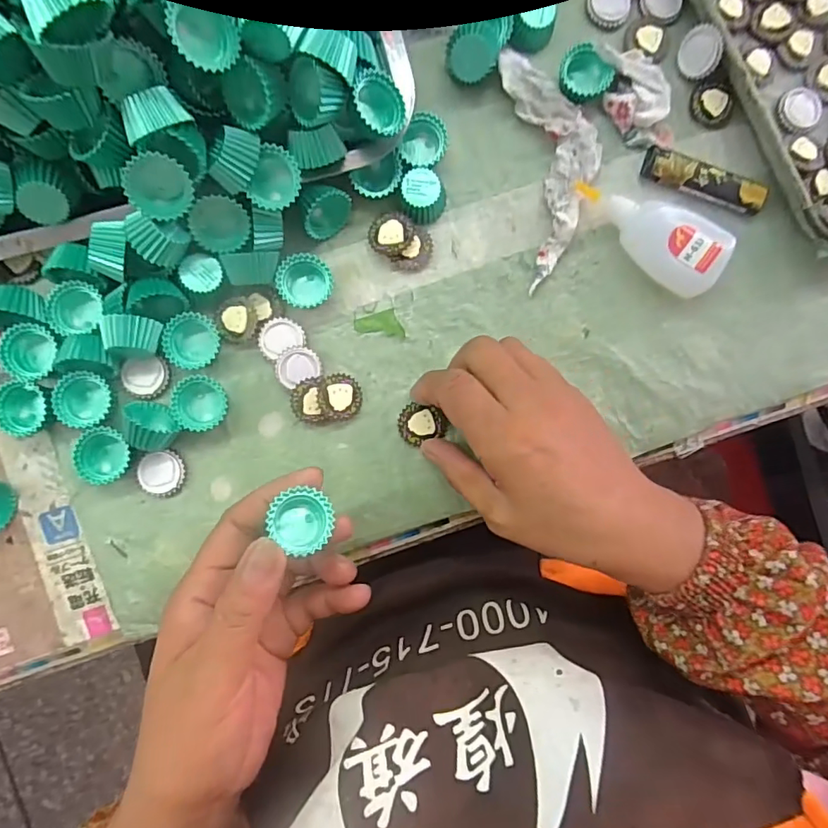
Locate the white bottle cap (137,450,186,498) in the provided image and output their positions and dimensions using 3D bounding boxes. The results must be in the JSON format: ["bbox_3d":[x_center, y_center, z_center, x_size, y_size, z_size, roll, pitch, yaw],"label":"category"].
[{"bbox_3d":[-0.152,0.035,0.311,0.026,0.008,0.028,0,91,-4],"label":"white bottle cap"}]

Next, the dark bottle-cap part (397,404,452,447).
[{"bbox_3d":[0.004,0.006,0.321,0.027,0.005,0.024,-11,94,-4],"label":"dark bottle-cap part"}]

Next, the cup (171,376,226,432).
[{"bbox_3d":[-0.126,-0.006,0.309,0.030,0.014,0.032,0,91,-4],"label":"cup"}]

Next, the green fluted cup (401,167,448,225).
[{"bbox_3d":[0.007,-0.132,0.315,0.028,0.016,0.029,0,91,-4],"label":"green fluted cup"}]

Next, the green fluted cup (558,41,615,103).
[{"bbox_3d":[0.104,-0.209,0.322,0.027,0.017,0.031,-41,94,-2],"label":"green fluted cup"}]

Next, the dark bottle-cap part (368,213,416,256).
[{"bbox_3d":[-0.014,-0.110,0.319,0.026,0.010,0.027,0,91,-4],"label":"dark bottle-cap part"}]

